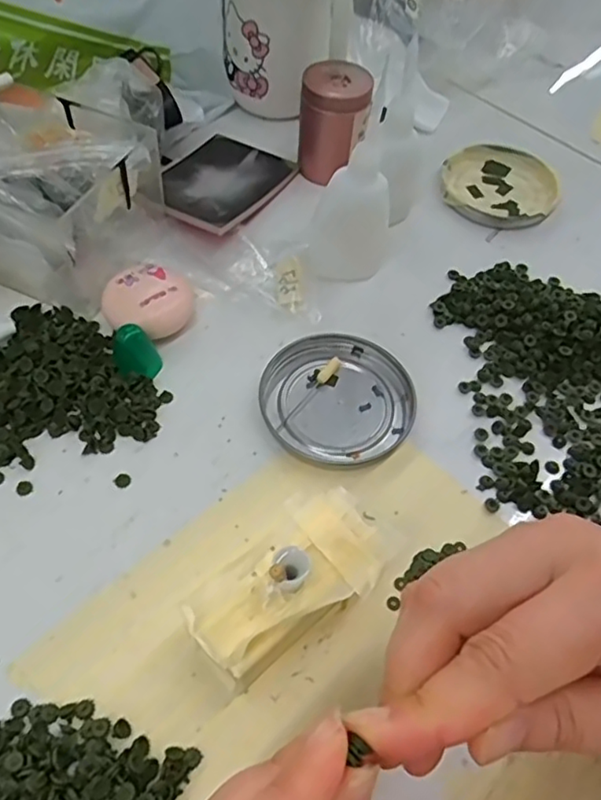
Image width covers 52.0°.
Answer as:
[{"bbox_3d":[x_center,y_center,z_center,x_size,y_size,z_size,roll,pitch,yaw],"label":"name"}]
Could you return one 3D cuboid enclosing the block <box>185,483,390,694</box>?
[{"bbox_3d":[-0.003,0.077,0.252,0.048,0.038,0.085,39,62,19],"label":"block"}]

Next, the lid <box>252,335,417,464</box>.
[{"bbox_3d":[0.019,-0.001,0.322,0.077,0.008,0.075,-38,67,-25],"label":"lid"}]

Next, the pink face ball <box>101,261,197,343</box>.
[{"bbox_3d":[-0.083,-0.053,0.338,0.045,0.020,0.038,15,57,5],"label":"pink face ball"}]

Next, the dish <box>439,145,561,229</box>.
[{"bbox_3d":[0.139,-0.150,0.430,0.078,0.011,0.079,2,56,-2],"label":"dish"}]

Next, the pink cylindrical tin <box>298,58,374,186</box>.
[{"bbox_3d":[0.021,-0.184,0.405,0.043,0.060,0.050,6,55,1],"label":"pink cylindrical tin"}]

